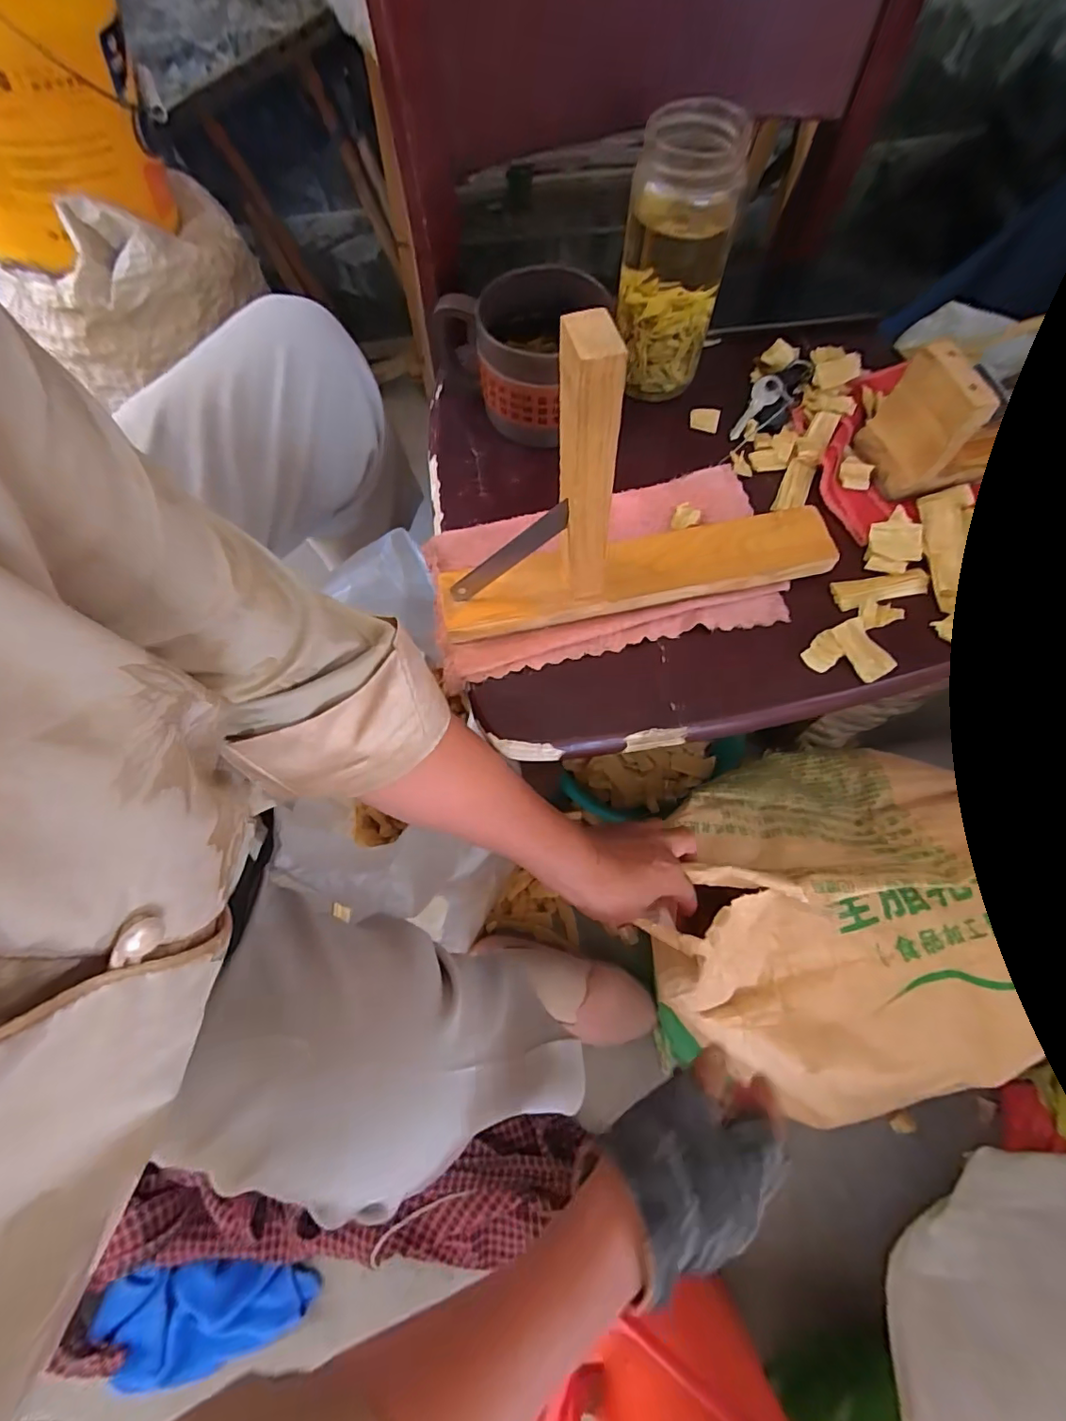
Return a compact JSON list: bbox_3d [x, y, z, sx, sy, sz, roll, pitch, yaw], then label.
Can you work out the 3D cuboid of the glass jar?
[{"bbox_3d":[0.097,-0.310,0.386,0.067,0.145,0.067,7,70,2],"label":"glass jar"}]

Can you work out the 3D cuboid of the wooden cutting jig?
[{"bbox_3d":[0.068,-0.121,0.302,0.258,0.173,0.055,-10,70,-4],"label":"wooden cutting jig"}]

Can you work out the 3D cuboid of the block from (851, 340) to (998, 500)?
[{"bbox_3d":[0.262,-0.195,0.373,0.026,0.074,0.063,-11,70,-4],"label":"block"}]

